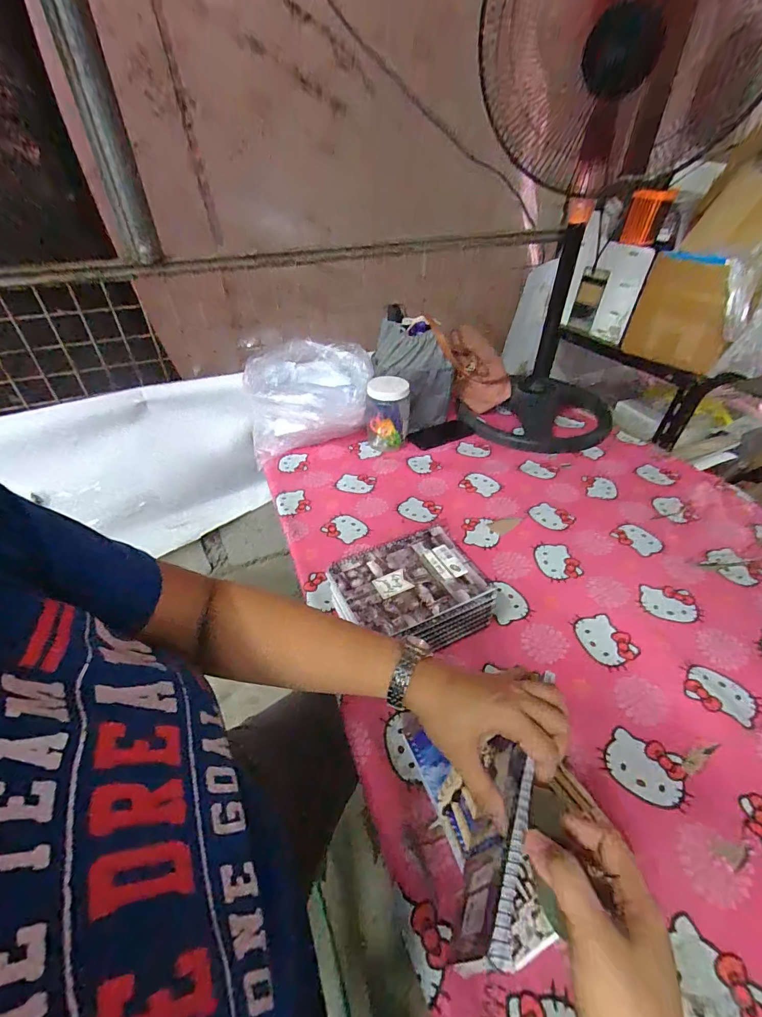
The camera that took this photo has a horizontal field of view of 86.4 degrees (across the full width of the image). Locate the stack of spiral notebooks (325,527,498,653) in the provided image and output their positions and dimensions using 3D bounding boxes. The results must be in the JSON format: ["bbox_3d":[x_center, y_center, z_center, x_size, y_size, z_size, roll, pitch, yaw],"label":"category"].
[{"bbox_3d":[0.040,0.133,0.608,0.204,0.077,0.168,-18,43,-20],"label":"stack of spiral notebooks"}]

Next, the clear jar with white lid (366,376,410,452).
[{"bbox_3d":[0.016,-0.224,0.978,0.098,0.153,0.090,-1,40,0],"label":"clear jar with white lid"}]

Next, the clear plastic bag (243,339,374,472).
[{"bbox_3d":[-0.165,-0.252,0.972,0.286,0.208,0.190,-5,40,-5],"label":"clear plastic bag"}]

